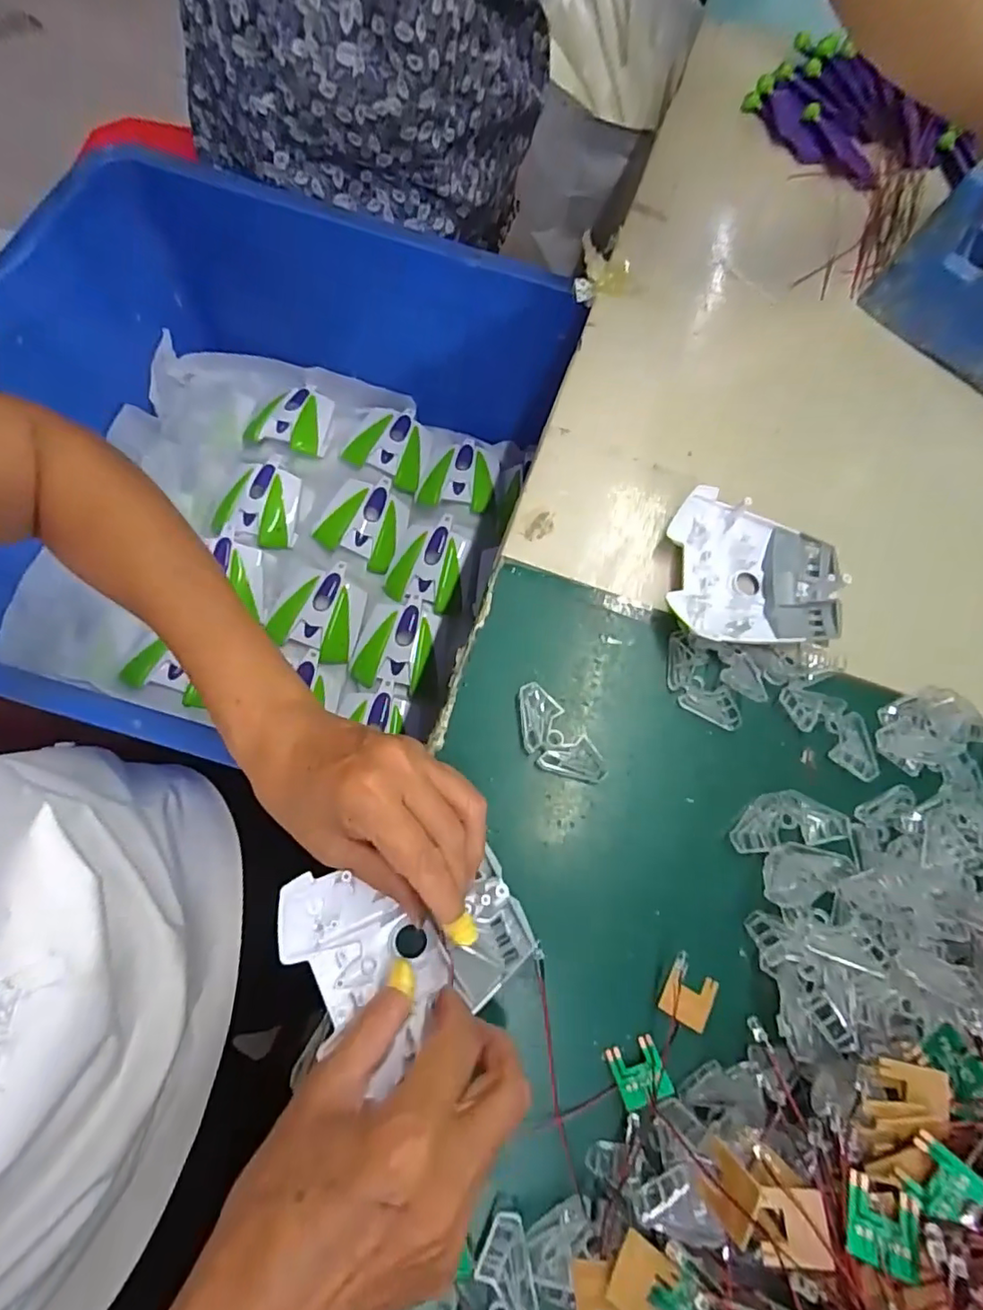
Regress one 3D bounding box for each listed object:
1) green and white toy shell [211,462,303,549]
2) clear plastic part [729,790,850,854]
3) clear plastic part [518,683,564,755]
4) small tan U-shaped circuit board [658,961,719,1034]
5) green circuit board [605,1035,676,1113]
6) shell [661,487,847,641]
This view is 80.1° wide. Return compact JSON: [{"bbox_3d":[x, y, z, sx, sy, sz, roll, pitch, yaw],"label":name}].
[{"bbox_3d":[-0.260,-0.165,0.653,0.079,0.032,0.092,3,71,-2],"label":"green and white toy shell"},{"bbox_3d":[0.167,0.093,0.332,0.067,0.012,0.030,-7,70,-1],"label":"clear plastic part"},{"bbox_3d":[0.029,0.037,0.342,0.024,0.006,0.039,-2,70,1],"label":"clear plastic part"},{"bbox_3d":[0.101,0.176,0.301,0.026,0.005,0.025,24,73,10],"label":"small tan U-shaped circuit board"},{"bbox_3d":[0.072,0.203,0.285,0.024,0.004,0.026,-15,44,-7],"label":"green circuit board"},{"bbox_3d":[0.166,-0.051,0.366,0.106,0.023,0.095,5,70,3],"label":"shell"}]

